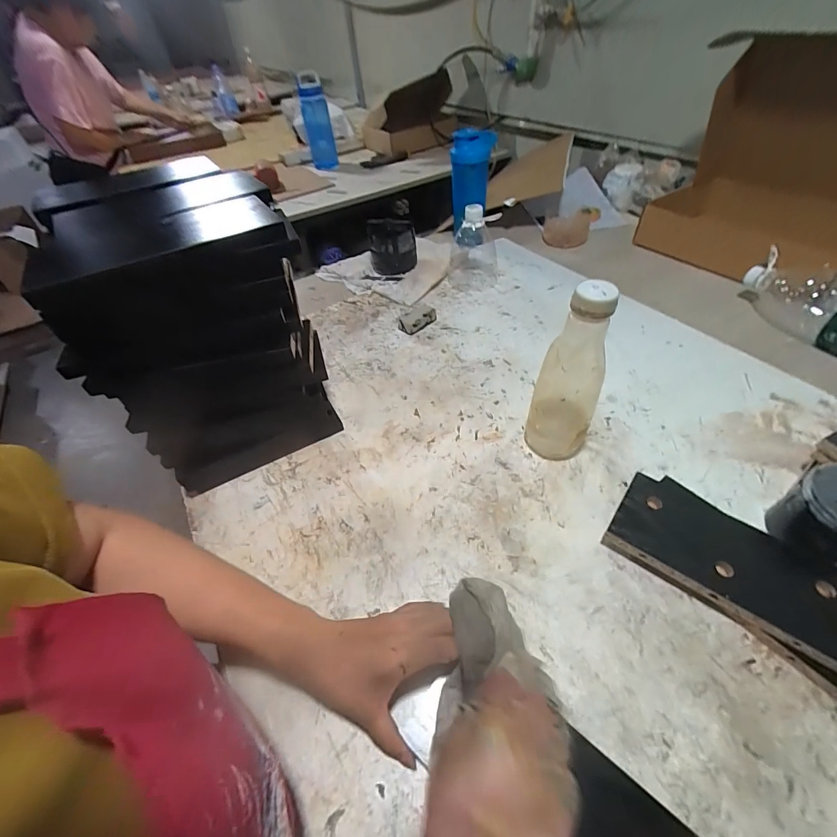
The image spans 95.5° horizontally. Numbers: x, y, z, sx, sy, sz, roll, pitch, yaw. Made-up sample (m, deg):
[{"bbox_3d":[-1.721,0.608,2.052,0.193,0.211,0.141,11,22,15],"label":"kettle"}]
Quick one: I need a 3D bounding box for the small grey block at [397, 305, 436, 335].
[{"bbox_3d":[-0.001,-0.189,0.716,0.075,0.025,0.044,-35,53,-24],"label":"small grey block"}]

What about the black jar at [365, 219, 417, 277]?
[{"bbox_3d":[-0.059,-0.389,0.855,0.102,0.084,0.109,-8,47,-1],"label":"black jar"}]

